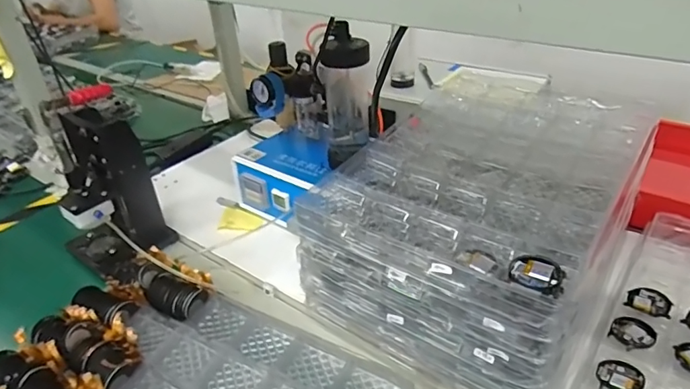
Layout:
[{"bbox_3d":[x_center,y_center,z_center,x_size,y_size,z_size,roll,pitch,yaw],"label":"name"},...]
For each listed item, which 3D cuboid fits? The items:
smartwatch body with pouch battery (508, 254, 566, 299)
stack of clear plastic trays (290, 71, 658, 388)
[{"bbox_3d":[0.174,0.071,0.432,0.050,0.005,0.046,22,41,34],"label":"smartwatch body with pouch battery"},{"bbox_3d":[0.185,0.015,0.634,0.304,0.158,0.429,19,40,31],"label":"stack of clear plastic trays"}]

